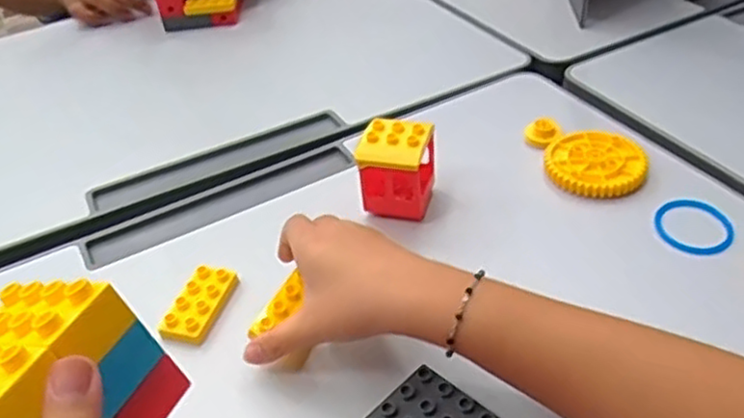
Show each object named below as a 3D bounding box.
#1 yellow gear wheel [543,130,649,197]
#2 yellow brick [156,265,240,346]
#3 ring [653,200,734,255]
[{"bbox_3d":[0.190,-0.040,0.581,0.081,0.014,0.078,2,40,9],"label":"yellow gear wheel"},{"bbox_3d":[-0.123,0.069,0.490,0.030,0.016,0.068,9,42,17],"label":"yellow brick"},{"bbox_3d":[0.245,0.012,0.516,0.056,0.010,0.058,-9,37,7],"label":"ring"}]

